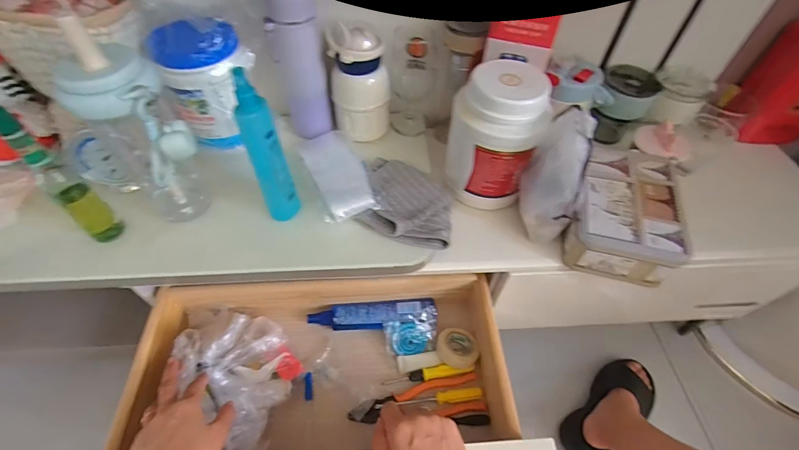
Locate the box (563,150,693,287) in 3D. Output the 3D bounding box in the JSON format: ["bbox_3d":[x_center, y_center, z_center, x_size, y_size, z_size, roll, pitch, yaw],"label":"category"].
[{"bbox_3d":[0.308,-0.023,0.525,0.130,0.076,0.183,12,53,8],"label":"box"}]

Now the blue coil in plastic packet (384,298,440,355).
[{"bbox_3d":[0.019,0.162,0.594,0.079,0.028,0.083,-1,77,-1],"label":"blue coil in plastic packet"}]

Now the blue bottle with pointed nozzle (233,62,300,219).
[{"bbox_3d":[-0.156,-0.081,0.442,0.029,0.204,0.031,5,52,2],"label":"blue bottle with pointed nozzle"}]

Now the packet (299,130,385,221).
[{"bbox_3d":[-0.091,-0.082,0.555,0.077,0.015,0.179,-16,54,-14],"label":"packet"}]

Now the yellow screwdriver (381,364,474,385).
[{"bbox_3d":[0.045,0.227,0.569,0.139,0.016,0.017,-5,53,-6],"label":"yellow screwdriver"}]

